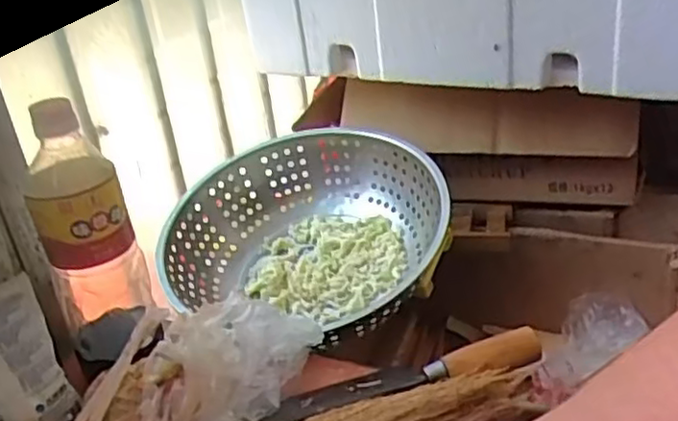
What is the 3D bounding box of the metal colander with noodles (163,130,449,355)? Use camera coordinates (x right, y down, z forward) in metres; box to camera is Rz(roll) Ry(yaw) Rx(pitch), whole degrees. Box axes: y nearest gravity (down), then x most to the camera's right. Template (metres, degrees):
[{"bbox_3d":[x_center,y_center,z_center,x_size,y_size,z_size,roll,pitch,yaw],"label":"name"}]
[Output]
[{"bbox_3d":[-0.038,0.026,0.830,0.318,0.137,0.262,-1,29,12],"label":"metal colander with noodles"}]

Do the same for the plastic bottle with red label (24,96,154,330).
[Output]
[{"bbox_3d":[-0.218,-0.002,0.584,0.072,0.188,0.081,-18,30,-19],"label":"plastic bottle with red label"}]

